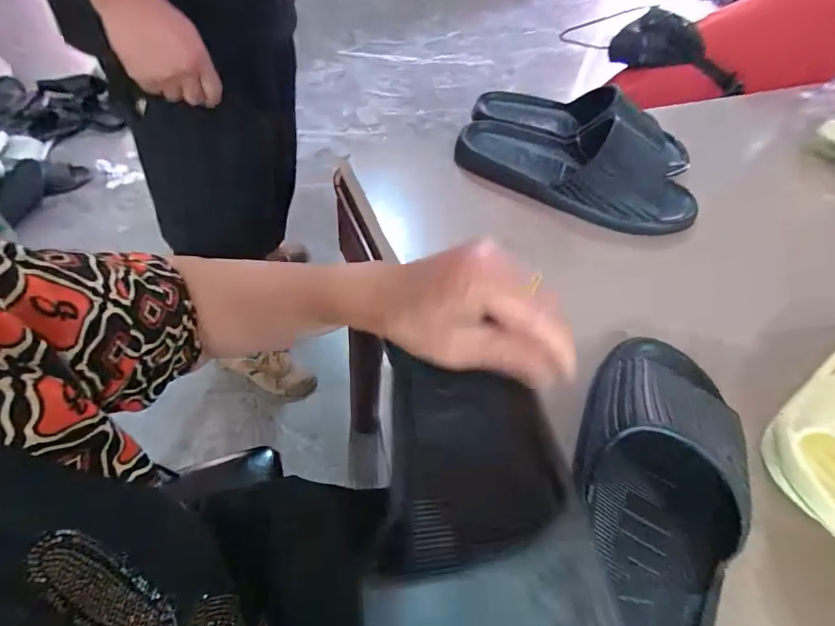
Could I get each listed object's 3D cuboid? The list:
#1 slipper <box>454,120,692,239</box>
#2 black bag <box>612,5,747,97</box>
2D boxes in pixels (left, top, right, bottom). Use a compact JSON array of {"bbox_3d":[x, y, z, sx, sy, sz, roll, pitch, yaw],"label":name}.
[{"bbox_3d":[0.180,-0.169,0.492,0.266,0.065,0.094,25,56,15],"label":"slipper"},{"bbox_3d":[0.544,-0.540,0.906,0.060,0.111,0.299,-30,61,-23],"label":"black bag"}]

